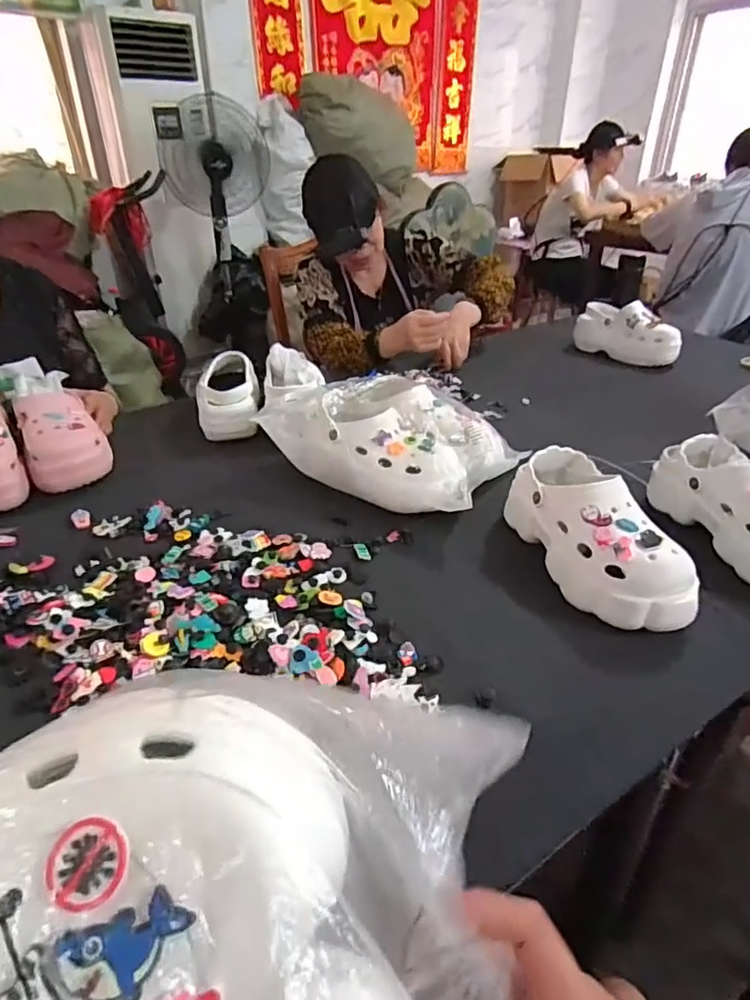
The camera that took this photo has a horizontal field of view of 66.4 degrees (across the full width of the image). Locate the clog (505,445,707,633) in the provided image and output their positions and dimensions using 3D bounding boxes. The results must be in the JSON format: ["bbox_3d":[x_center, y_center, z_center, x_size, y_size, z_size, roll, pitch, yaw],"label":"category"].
[{"bbox_3d":[0.248,0.042,0.659,0.106,0.107,0.256,-9,33,-14],"label":"clog"}]

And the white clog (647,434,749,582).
[{"bbox_3d":[0.451,0.011,0.687,0.085,0.102,0.254,-8,33,-13],"label":"white clog"}]

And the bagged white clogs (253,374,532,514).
[{"bbox_3d":[0.026,-0.094,0.861,0.343,0.104,0.244,21,37,30],"label":"bagged white clogs"}]

